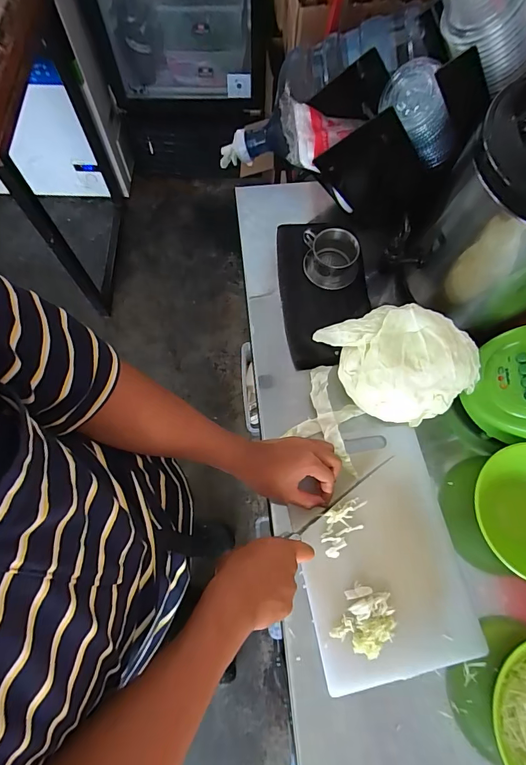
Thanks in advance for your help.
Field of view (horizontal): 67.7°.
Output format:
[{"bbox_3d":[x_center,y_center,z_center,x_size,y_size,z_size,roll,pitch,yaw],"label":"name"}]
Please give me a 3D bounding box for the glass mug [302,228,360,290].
[{"bbox_3d":[0.113,-0.208,0.641,0.084,0.053,0.080,1,71,-2],"label":"glass mug"}]

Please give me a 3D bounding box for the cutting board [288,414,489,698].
[{"bbox_3d":[0.151,0.210,0.530,0.206,0.020,0.316,-11,72,-5],"label":"cutting board"}]

